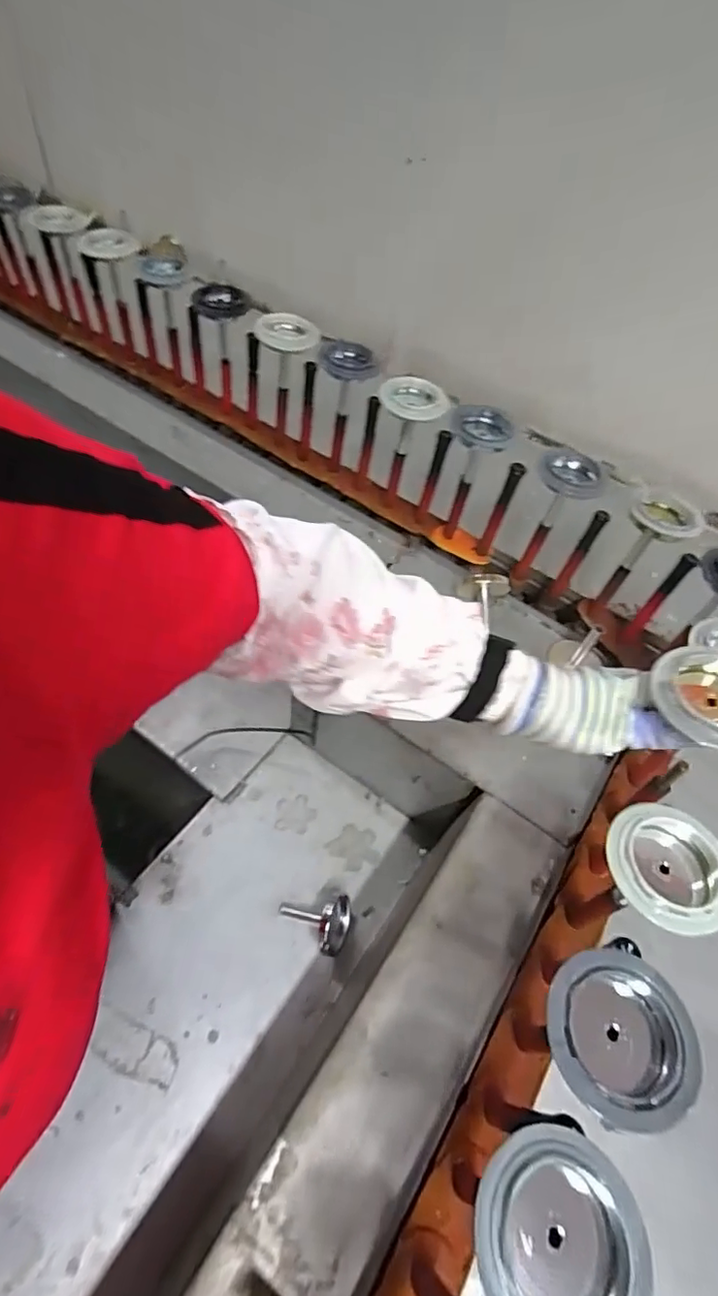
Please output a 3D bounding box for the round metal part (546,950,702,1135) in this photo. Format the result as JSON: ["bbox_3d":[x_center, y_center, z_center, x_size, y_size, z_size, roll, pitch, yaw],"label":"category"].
[{"bbox_3d":[0.144,0.216,0.311,0.076,0.020,0.078,4,57,-6],"label":"round metal part"}]

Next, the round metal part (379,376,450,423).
[{"bbox_3d":[0.066,-0.308,0.684,0.081,0.020,0.090,4,57,-5],"label":"round metal part"}]

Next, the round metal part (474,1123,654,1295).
[{"bbox_3d":[0.094,0.278,0.261,0.075,0.017,0.079,4,57,-6],"label":"round metal part"}]

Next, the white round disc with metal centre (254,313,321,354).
[{"bbox_3d":[-0.096,-0.425,0.747,0.084,0.018,0.079,4,57,-6],"label":"white round disc with metal centre"}]

